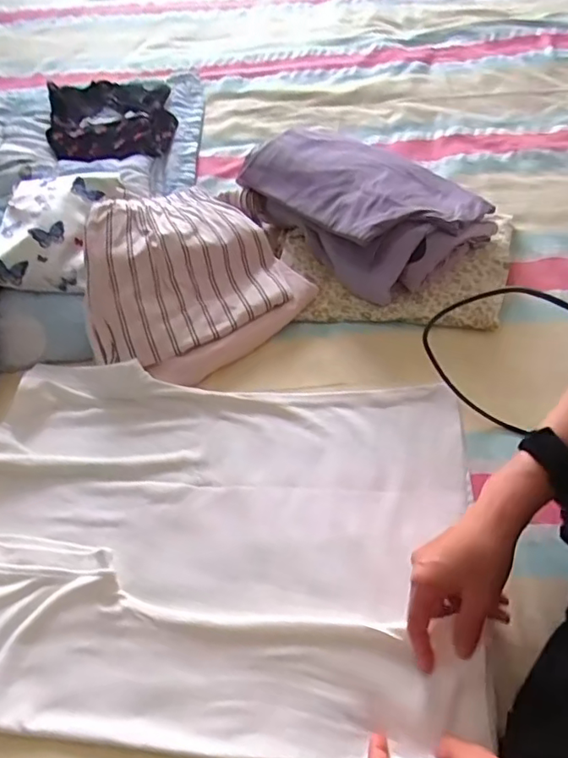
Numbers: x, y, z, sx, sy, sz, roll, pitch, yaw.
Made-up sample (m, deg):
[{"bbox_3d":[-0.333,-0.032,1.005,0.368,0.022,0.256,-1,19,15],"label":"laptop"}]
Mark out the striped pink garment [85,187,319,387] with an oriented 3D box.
[{"bbox_3d":[-0.121,-0.133,0.661,0.268,0.094,0.237,-35,62,-16],"label":"striped pink garment"}]

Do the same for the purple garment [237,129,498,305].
[{"bbox_3d":[0.102,-0.229,0.708,0.195,0.097,0.288,-39,63,-19],"label":"purple garment"}]

